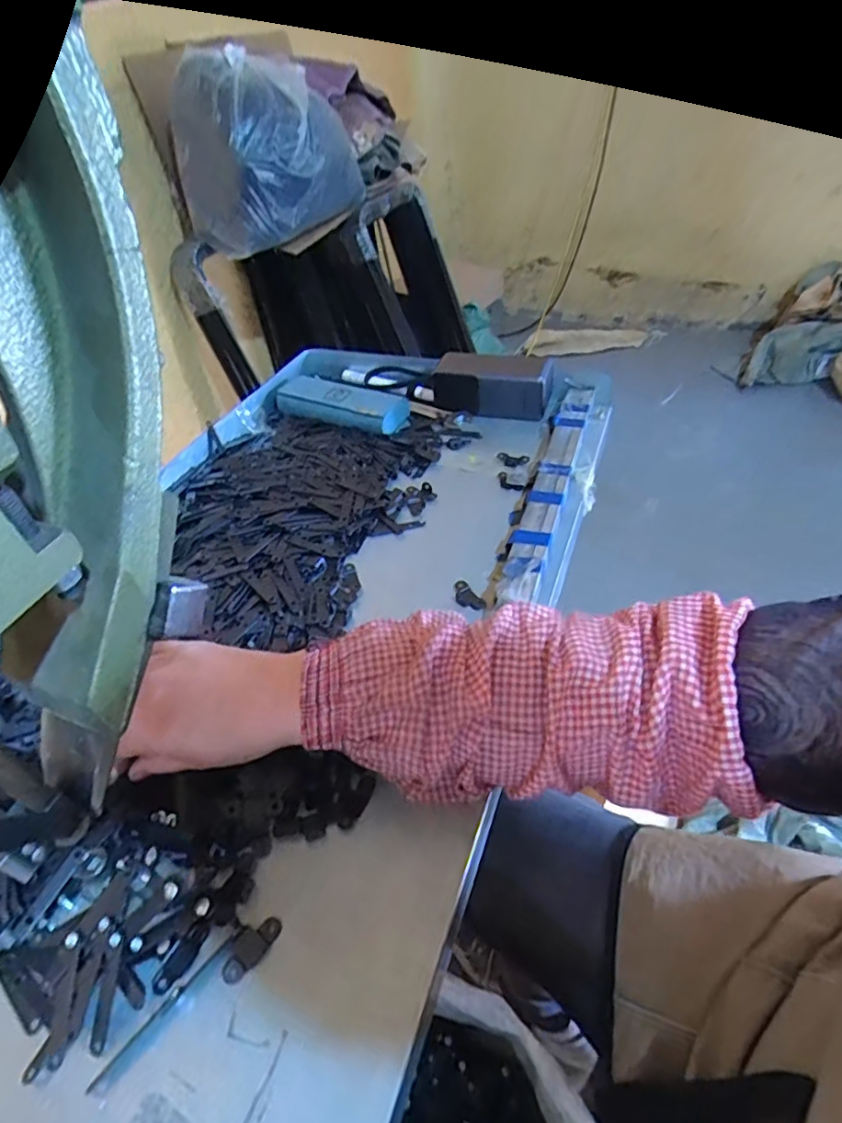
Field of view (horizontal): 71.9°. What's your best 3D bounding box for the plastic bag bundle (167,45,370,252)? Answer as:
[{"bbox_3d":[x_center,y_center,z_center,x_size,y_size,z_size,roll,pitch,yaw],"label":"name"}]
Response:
[{"bbox_3d":[-0.310,-0.837,1.188,0.378,0.315,0.214,-13,43,-7],"label":"plastic bag bundle"}]

